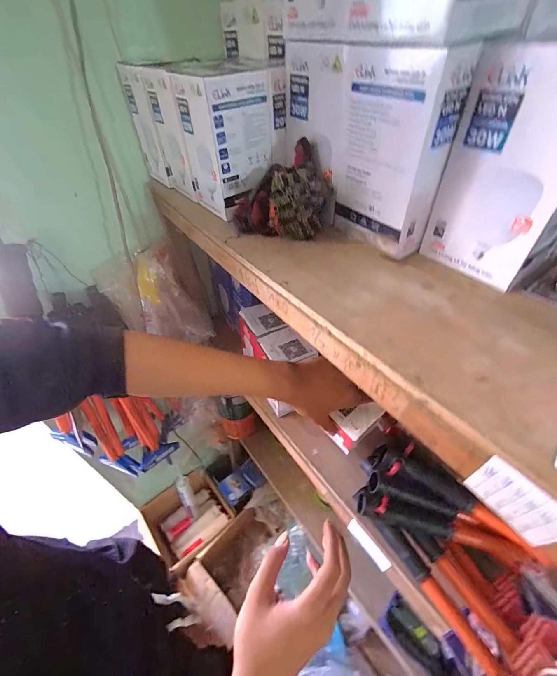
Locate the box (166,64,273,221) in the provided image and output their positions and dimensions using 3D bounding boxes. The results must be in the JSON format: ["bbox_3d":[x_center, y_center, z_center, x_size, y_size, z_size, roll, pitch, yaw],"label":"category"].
[{"bbox_3d":[-0.068,-0.255,0.401,0.092,0.145,0.087,-28,51,-25],"label":"box"}]

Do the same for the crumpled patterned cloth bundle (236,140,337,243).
[{"bbox_3d":[0.002,-0.179,0.378,0.121,0.080,0.081,18,47,18],"label":"crumpled patterned cloth bundle"}]

